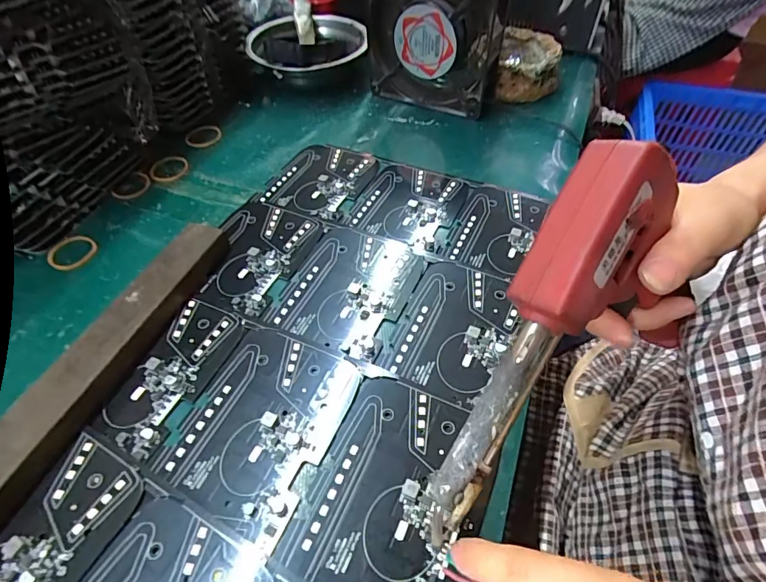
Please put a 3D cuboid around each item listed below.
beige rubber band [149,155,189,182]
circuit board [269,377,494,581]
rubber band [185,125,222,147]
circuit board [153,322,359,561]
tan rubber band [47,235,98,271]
[{"bbox_3d":[-0.184,-0.106,0.369,0.032,0.004,0.034,-25,54,-18],"label":"beige rubber band"},{"bbox_3d":[0.007,0.094,0.201,0.080,0.004,0.101,21,54,18],"label":"circuit board"},{"bbox_3d":[-0.168,-0.146,0.404,0.033,0.005,0.027,-21,53,-15],"label":"rubber band"},{"bbox_3d":[-0.063,0.067,0.227,0.074,0.004,0.096,19,53,16],"label":"circuit board"},{"bbox_3d":[-0.223,-0.029,0.309,0.031,0.004,0.032,-1,51,1],"label":"tan rubber band"}]

